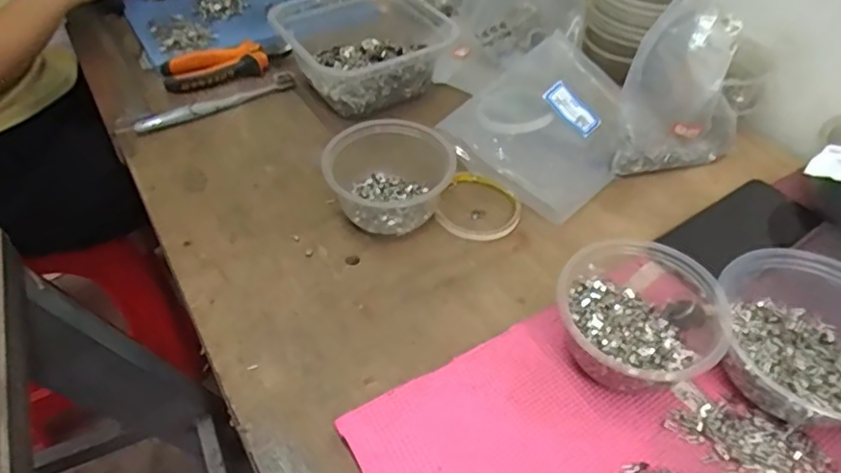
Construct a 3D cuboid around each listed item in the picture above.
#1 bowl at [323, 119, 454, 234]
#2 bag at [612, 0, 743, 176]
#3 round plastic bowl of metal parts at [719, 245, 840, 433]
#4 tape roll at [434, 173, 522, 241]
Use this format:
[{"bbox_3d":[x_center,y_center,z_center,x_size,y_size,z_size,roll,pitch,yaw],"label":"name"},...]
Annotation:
[{"bbox_3d":[-0.028,-0.055,0.559,0.111,0.070,0.097,-3,47,-2],"label":"bowl"},{"bbox_3d":[0.258,-0.147,0.587,0.130,0.166,0.037,-6,33,-5],"label":"bag"},{"bbox_3d":[0.276,0.068,0.432,0.118,0.069,0.138,4,47,4],"label":"round plastic bowl of metal parts"},{"bbox_3d":[0.057,-0.031,0.572,0.076,0.011,0.081,0,47,0],"label":"tape roll"}]

